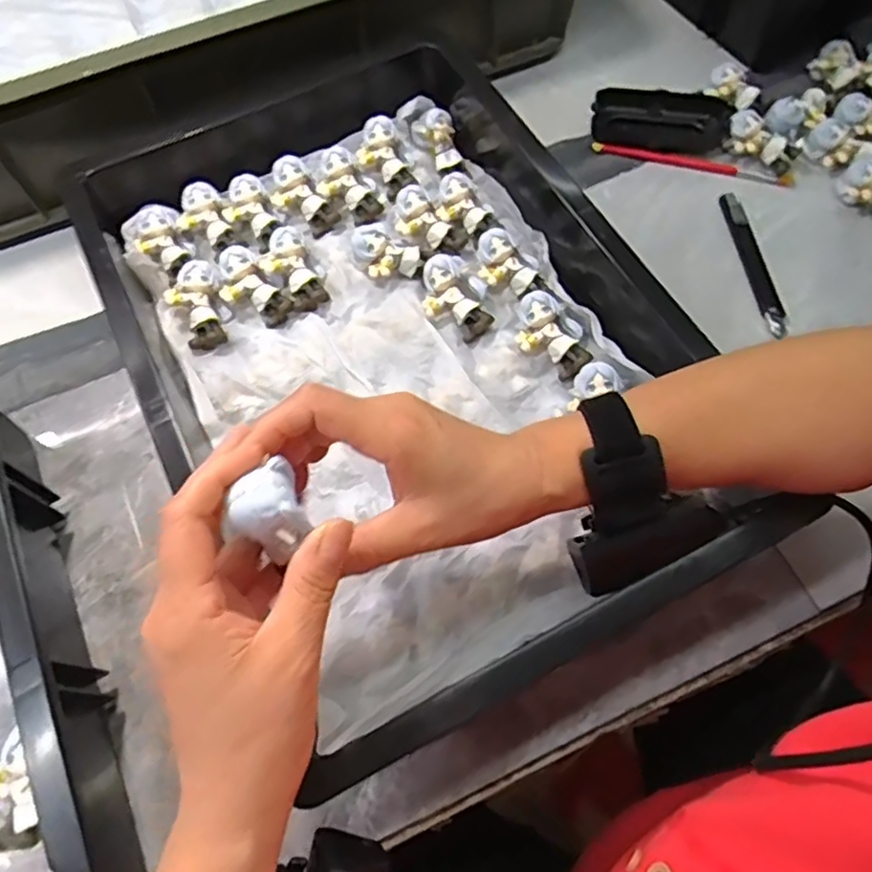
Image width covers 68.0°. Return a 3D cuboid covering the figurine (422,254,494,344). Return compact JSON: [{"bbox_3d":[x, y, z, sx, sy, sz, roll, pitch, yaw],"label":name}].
[{"bbox_3d":[0.015,-0.095,0.432,0.039,0.021,0.054,-39,70,-14],"label":"figurine"}]

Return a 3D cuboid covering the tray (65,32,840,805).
[{"bbox_3d":[-0.027,-0.064,0.423,0.306,0.087,0.439,-25,67,-9],"label":"tray"}]

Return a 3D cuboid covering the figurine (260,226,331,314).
[{"bbox_3d":[-0.100,-0.115,0.451,0.033,0.020,0.060,-29,90,-11],"label":"figurine"}]

